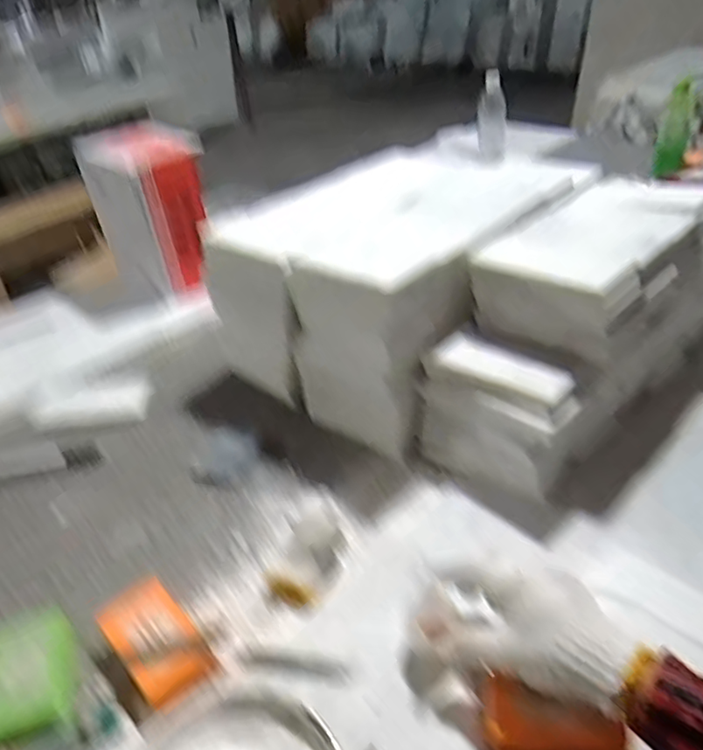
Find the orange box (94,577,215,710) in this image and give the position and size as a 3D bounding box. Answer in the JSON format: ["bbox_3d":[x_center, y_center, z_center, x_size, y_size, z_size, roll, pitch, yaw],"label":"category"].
[{"bbox_3d":[-0.166,0.229,0.511,0.060,0.033,0.099,-31,41,-32],"label":"orange box"}]

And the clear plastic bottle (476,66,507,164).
[{"bbox_3d":[0.346,-0.627,1.468,0.072,0.190,0.067,4,37,11],"label":"clear plastic bottle"}]

